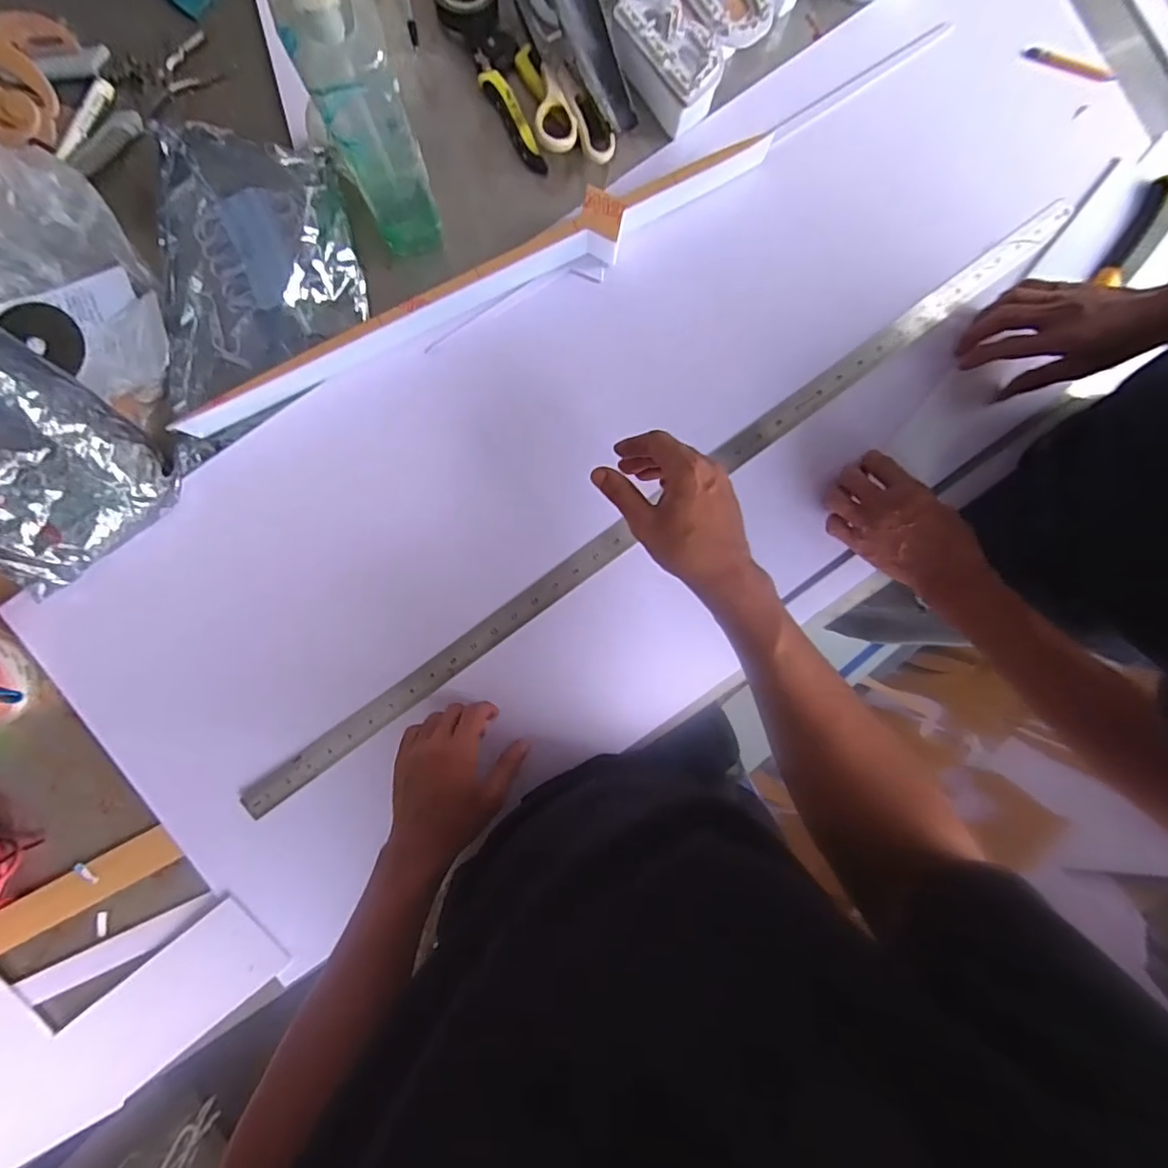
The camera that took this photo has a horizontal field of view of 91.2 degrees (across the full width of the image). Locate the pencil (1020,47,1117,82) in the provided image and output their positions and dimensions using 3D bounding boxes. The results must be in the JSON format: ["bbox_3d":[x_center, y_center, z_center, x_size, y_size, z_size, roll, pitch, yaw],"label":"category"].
[{"bbox_3d":[0.493,-0.526,0.580,0.101,0.012,0.011,10,90,-4],"label":"pencil"}]

